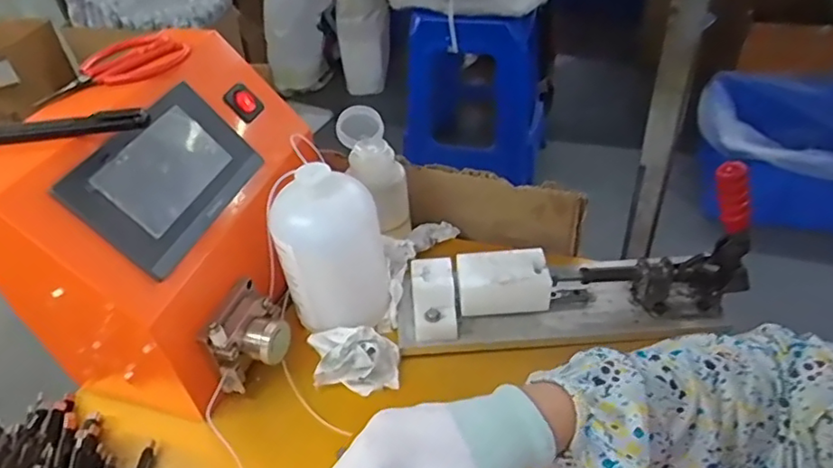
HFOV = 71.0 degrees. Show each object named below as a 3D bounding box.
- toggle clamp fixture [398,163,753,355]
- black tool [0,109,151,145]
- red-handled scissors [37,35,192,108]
[{"bbox_3d":[0.120,0.022,0.453,0.273,0.108,0.076,-4,42,2],"label":"toggle clamp fixture"},{"bbox_3d":[-0.239,-0.067,0.372,0.132,0.012,0.014,-7,42,-1],"label":"black tool"},{"bbox_3d":[-0.221,-0.126,0.439,0.049,0.019,0.111,15,46,22],"label":"red-handled scissors"}]

